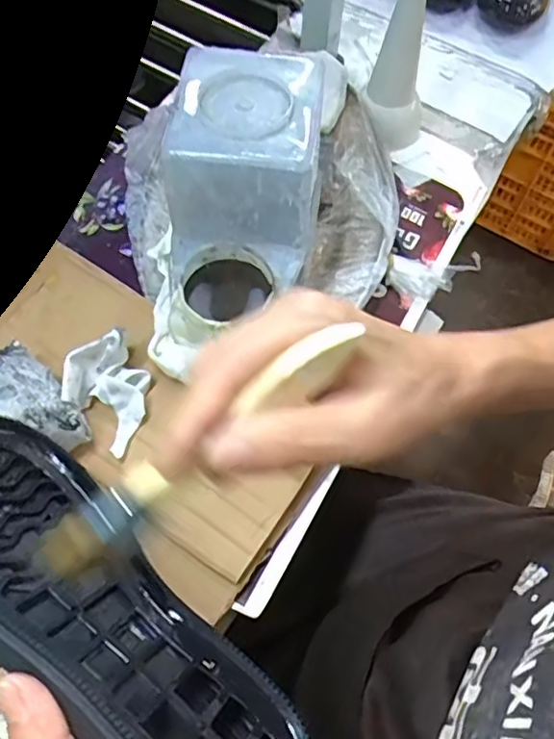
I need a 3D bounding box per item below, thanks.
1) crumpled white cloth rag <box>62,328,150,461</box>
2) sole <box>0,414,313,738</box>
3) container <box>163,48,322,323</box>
[{"bbox_3d":[-0.111,0.015,0.387,0.052,0.045,0.063,-31,68,-16],"label":"crumpled white cloth rag"},{"bbox_3d":[-0.085,0.105,0.247,0.232,0.091,0.028,38,112,30],"label":"sole"},{"bbox_3d":[-0.023,-0.121,0.415,0.101,0.124,0.178,7,63,2],"label":"container"}]

